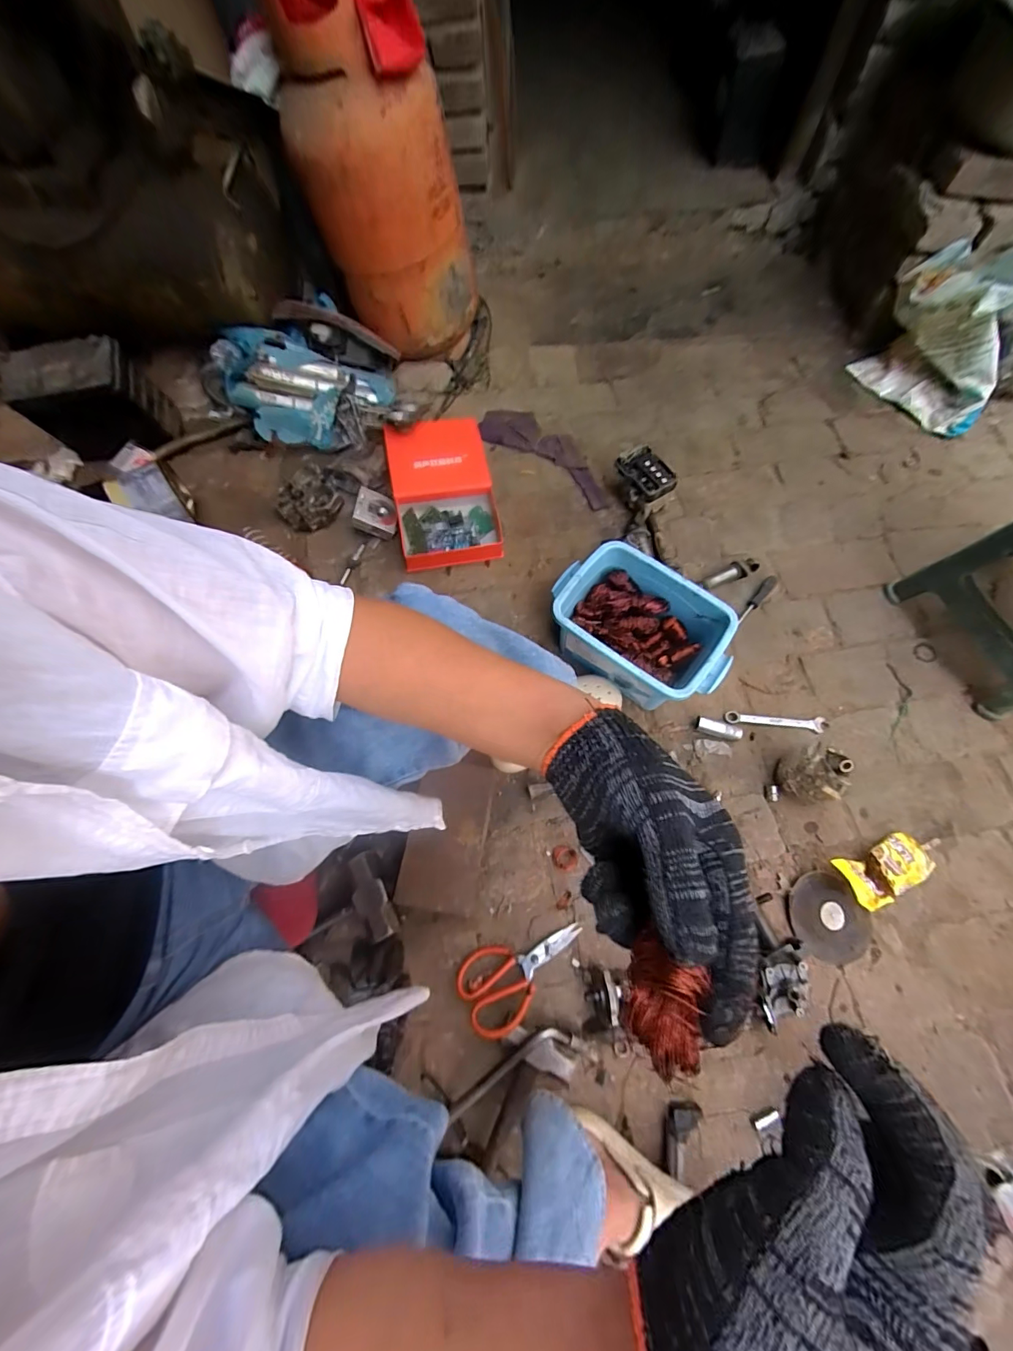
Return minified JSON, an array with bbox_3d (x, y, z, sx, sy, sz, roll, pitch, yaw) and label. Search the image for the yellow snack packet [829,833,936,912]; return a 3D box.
[{"bbox_3d":[0.592,0.304,0.712,0.169,0.041,0.078,-13,72,-21],"label":"yellow snack packet"}]

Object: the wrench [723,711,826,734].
[{"bbox_3d":[0.488,0.085,0.835,0.170,0.014,0.027,5,68,4],"label":"wrench"}]

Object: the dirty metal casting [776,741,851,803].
[{"bbox_3d":[0.501,0.159,0.754,0.080,0.088,0.086,-1,68,2],"label":"dirty metal casting"}]

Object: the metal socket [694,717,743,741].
[{"bbox_3d":[0.384,0.097,0.825,0.084,0.023,0.031,18,70,9],"label":"metal socket"}]

